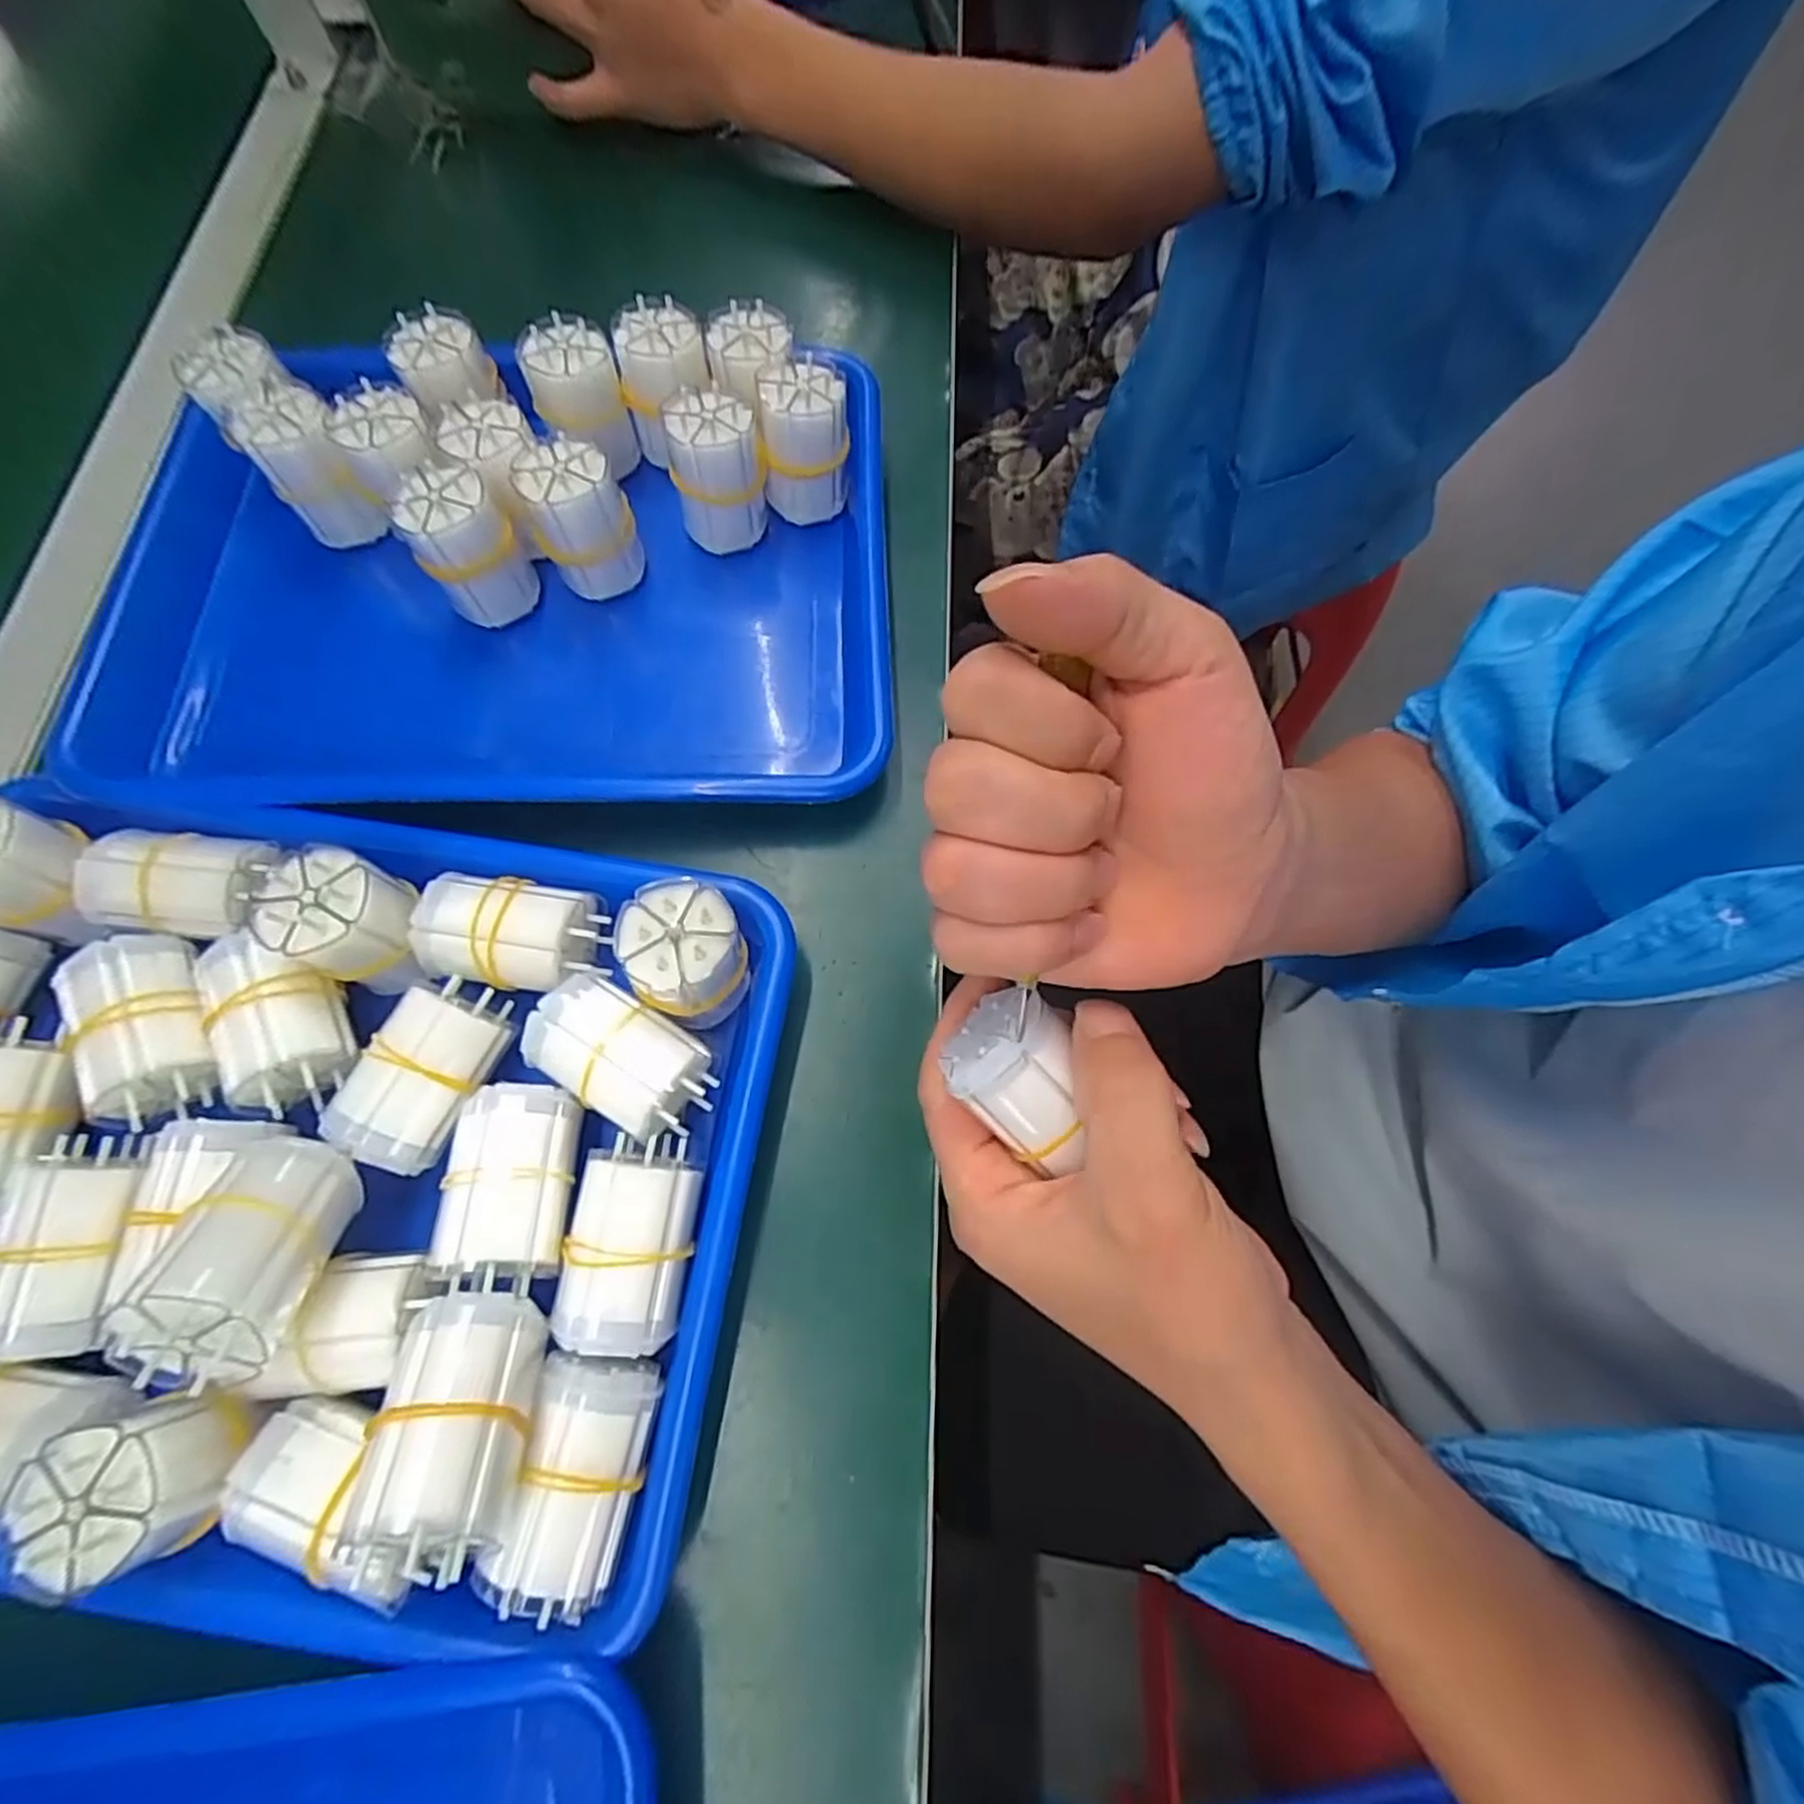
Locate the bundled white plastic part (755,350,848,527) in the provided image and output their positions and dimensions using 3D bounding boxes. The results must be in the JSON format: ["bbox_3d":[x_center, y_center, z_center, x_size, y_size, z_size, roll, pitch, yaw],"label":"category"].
[{"bbox_3d":[-0.043,-0.208,0.367,0.037,0.065,0.036,2,70,2],"label":"bundled white plastic part"}]

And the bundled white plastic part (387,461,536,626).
[{"bbox_3d":[-0.184,-0.150,0.339,0.037,0.058,0.034,-31,73,-10],"label":"bundled white plastic part"}]

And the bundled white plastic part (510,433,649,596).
[{"bbox_3d":[-0.138,-0.165,0.345,0.039,0.057,0.034,-21,71,-7],"label":"bundled white plastic part"}]

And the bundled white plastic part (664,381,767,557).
[{"bbox_3d":[-0.081,-0.191,0.359,0.039,0.065,0.035,-5,70,-1],"label":"bundled white plastic part"}]

